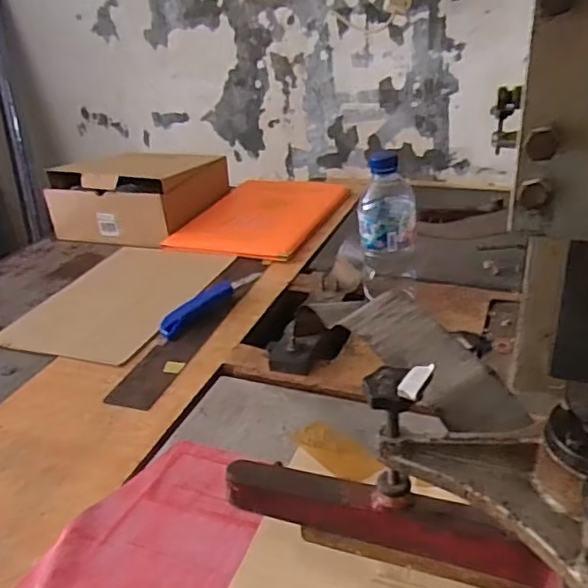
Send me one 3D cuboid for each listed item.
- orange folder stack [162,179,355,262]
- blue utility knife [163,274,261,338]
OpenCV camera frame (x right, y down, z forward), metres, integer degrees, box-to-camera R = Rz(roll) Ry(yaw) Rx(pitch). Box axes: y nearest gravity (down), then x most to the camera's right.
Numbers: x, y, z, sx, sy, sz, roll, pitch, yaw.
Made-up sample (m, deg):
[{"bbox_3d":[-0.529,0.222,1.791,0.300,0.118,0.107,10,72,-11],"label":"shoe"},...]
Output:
[{"bbox_3d":[-0.064,-0.145,1.127,0.251,0.019,0.293,8,37,27],"label":"orange folder stack"},{"bbox_3d":[-0.117,0.007,0.869,0.033,0.026,0.203,16,34,33],"label":"blue utility knife"}]

